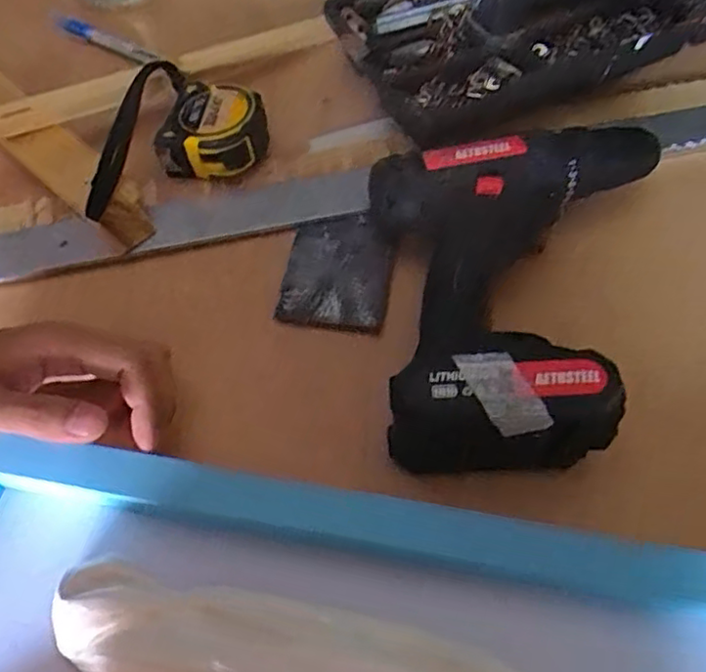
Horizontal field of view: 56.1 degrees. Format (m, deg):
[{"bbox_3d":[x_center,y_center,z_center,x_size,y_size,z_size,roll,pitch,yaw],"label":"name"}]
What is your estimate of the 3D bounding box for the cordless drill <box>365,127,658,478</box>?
[{"bbox_3d":[0.105,-0.035,0.374,0.180,0.072,0.211,-4,60,0],"label":"cordless drill"}]

